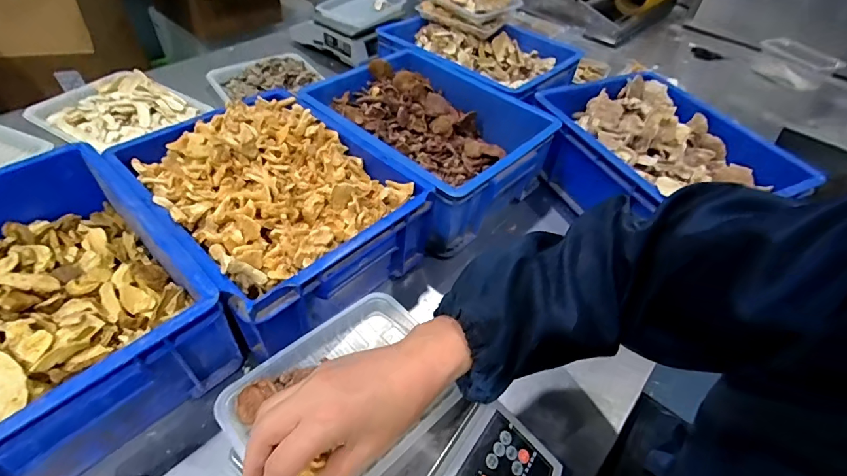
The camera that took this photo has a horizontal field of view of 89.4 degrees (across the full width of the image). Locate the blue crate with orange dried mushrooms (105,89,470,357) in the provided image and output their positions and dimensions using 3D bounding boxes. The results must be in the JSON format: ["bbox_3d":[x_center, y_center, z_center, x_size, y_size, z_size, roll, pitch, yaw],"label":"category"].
[{"bbox_3d":[-0.181,-0.050,0.566,0.346,0.140,0.283,37,54,27],"label":"blue crate with orange dried mushrooms"}]

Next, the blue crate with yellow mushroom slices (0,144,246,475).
[{"bbox_3d":[-0.399,0.068,0.443,0.360,0.125,0.262,36,54,27],"label":"blue crate with yellow mushroom slices"}]

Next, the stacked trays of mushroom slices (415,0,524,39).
[{"bbox_3d":[0.103,-0.483,0.888,0.207,0.060,0.132,31,60,26],"label":"stacked trays of mushroom slices"}]

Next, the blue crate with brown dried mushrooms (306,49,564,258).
[{"bbox_3d":[0.002,-0.163,0.695,0.355,0.115,0.264,35,53,26],"label":"blue crate with brown dried mushrooms"}]

